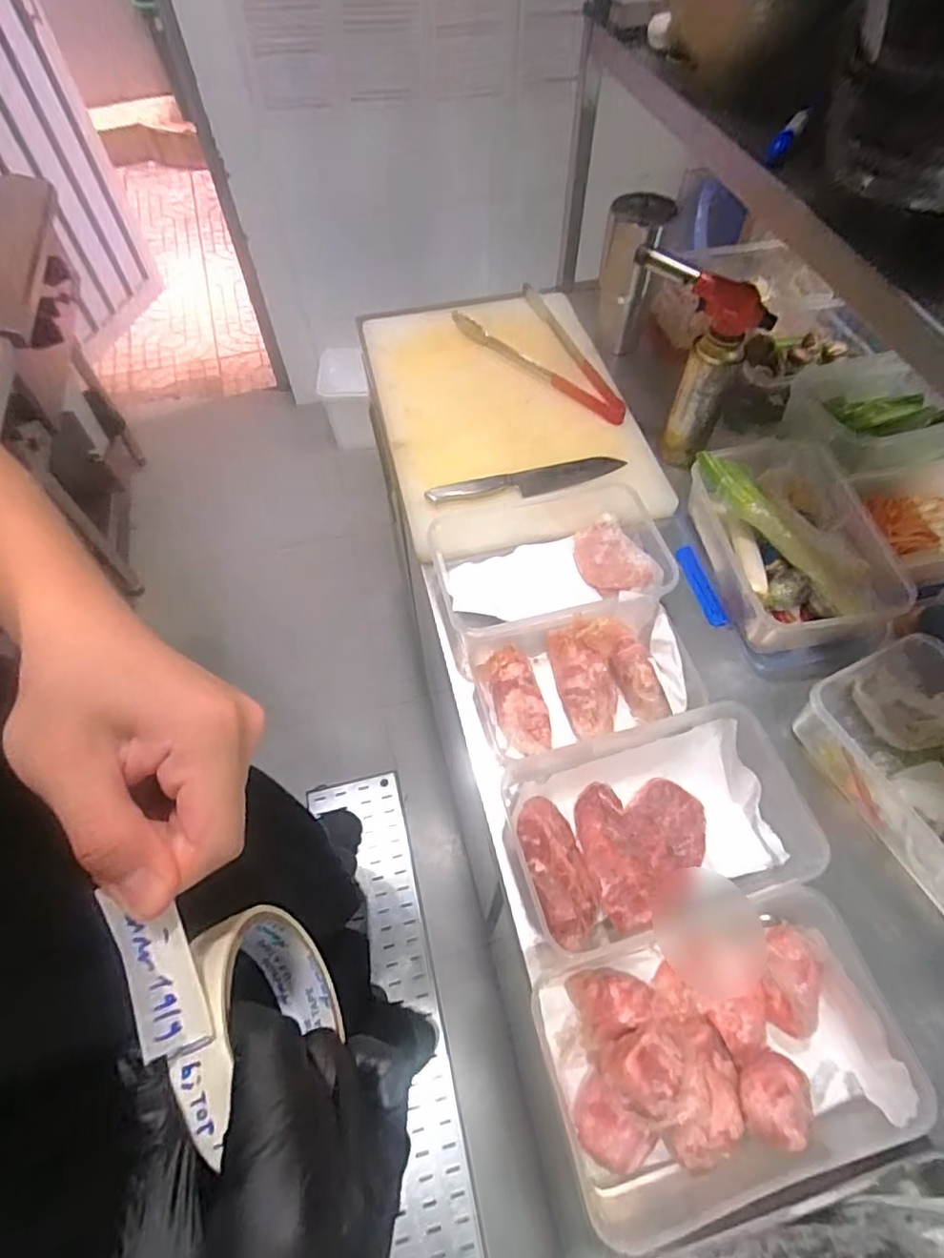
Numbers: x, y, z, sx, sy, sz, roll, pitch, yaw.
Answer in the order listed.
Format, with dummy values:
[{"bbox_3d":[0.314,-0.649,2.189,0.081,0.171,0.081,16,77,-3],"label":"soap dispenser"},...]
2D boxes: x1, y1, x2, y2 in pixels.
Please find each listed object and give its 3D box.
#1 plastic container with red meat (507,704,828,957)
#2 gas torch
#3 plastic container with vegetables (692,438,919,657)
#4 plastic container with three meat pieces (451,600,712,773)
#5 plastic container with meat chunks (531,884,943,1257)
[{"bbox_3d":[0.175,0.183,0.560,0.279,0.082,0.165,-13,60,-8],"label":"plastic container with red meat"},{"bbox_3d":[0.266,-0.346,0.768,0.056,0.222,0.171,-36,65,-19],"label":"gas torch"},{"bbox_3d":[0.377,-0.098,0.704,0.166,0.088,0.268,-9,60,-5],"label":"plastic container with vegetables"},{"bbox_3d":[0.114,0.056,0.625,0.215,0.072,0.152,-13,60,-8],"label":"plastic container with three meat pieces"},{"bbox_3d":[0.191,0.319,0.453,0.259,0.077,0.166,-15,60,-9],"label":"plastic container with meat chunks"}]

